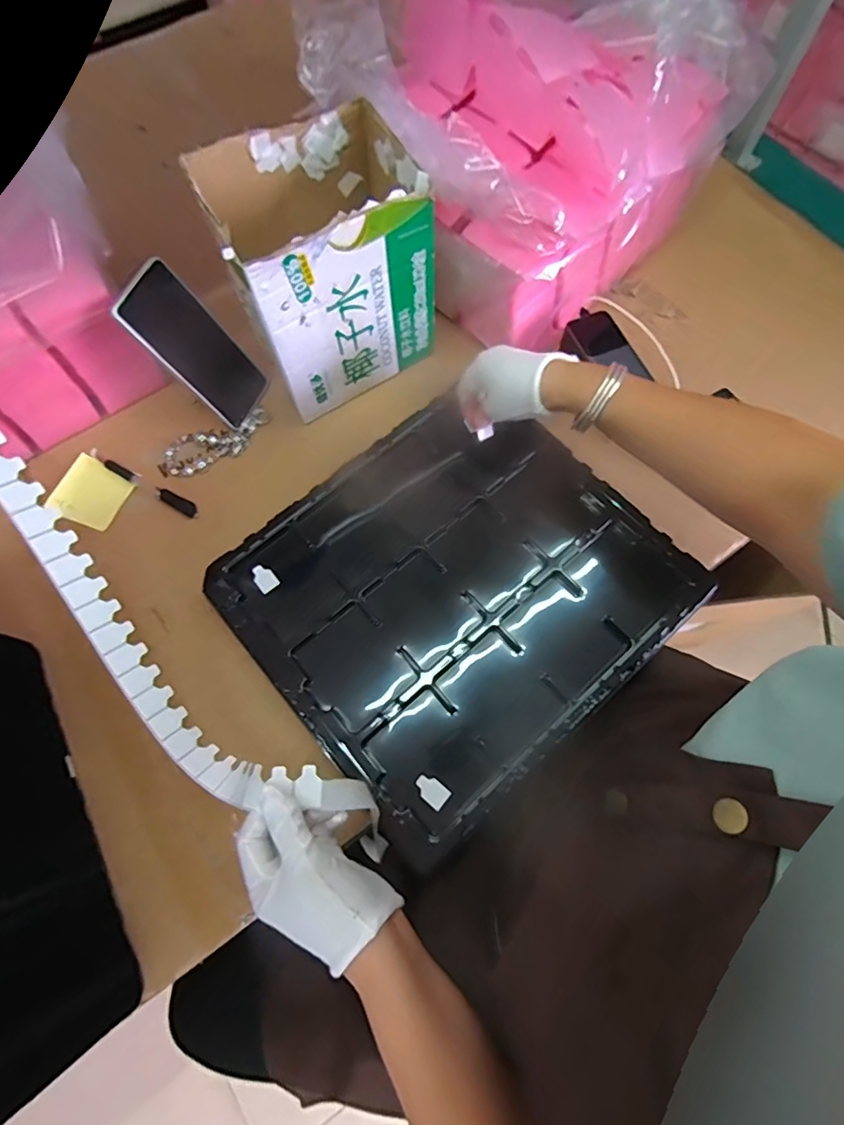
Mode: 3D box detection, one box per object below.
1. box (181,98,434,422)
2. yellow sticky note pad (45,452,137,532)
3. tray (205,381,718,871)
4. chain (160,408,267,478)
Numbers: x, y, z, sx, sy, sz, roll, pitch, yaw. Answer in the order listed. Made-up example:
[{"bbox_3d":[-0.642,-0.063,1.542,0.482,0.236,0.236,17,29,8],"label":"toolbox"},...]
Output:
[{"bbox_3d":[-0.096,-0.296,0.541,0.184,0.191,0.165,-24,72,-8],"label":"box"},{"bbox_3d":[-0.356,-0.076,0.572,0.075,0.005,0.070,21,72,8],"label":"yellow sticky note pad"},{"bbox_3d":[0.030,0.020,0.506,0.360,0.020,0.328,-40,75,-13],"label":"tray"},{"bbox_3d":[-0.228,-0.134,0.592,0.122,0.007,0.050,-24,72,-8],"label":"chain"}]

